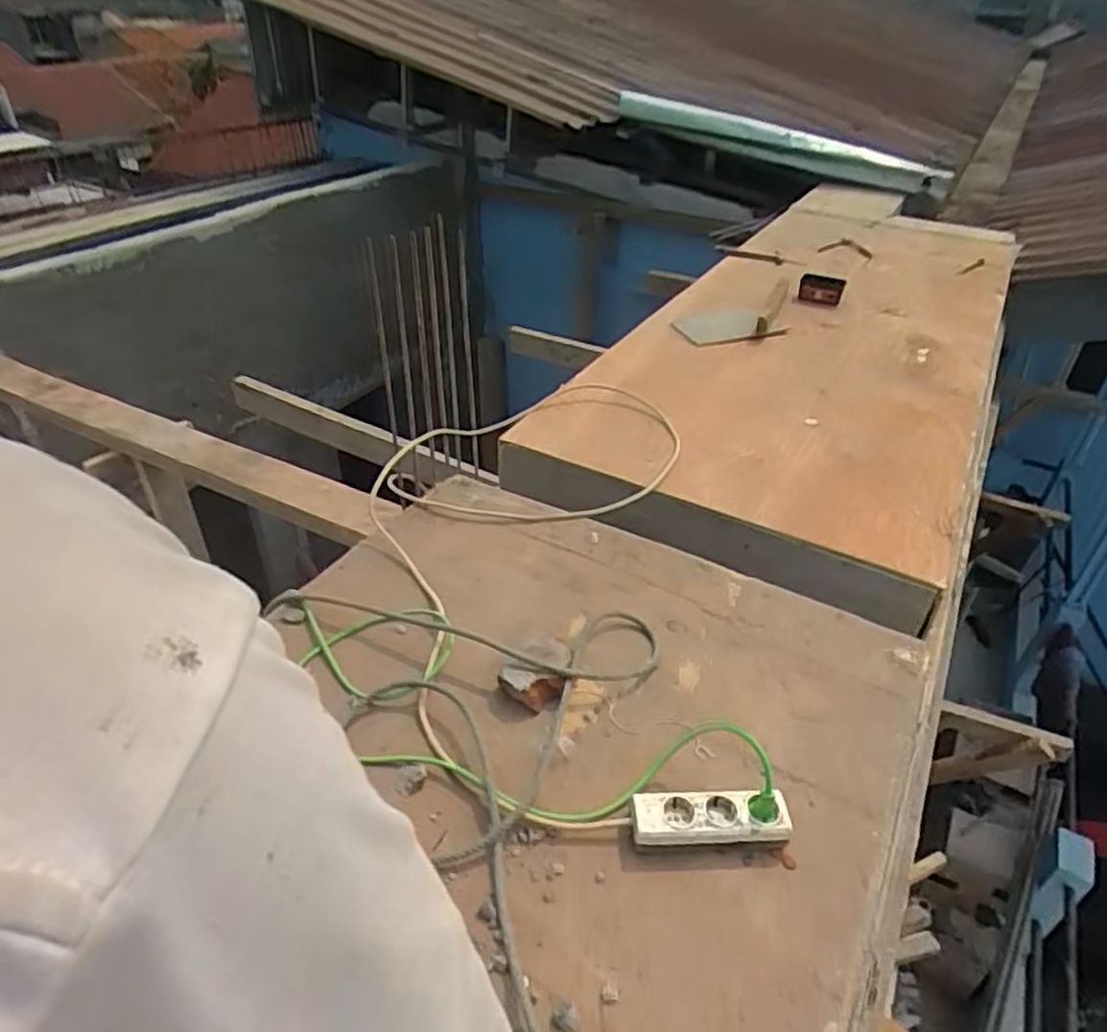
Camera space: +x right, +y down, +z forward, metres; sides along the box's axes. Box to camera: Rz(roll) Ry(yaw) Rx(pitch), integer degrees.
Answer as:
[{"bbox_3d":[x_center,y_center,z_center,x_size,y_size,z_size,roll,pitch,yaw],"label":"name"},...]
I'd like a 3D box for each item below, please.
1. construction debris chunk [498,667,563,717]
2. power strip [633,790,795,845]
[{"bbox_3d":[-0.036,0.252,1.036,0.093,0.036,0.047,10,38,11],"label":"construction debris chunk"},{"bbox_3d":[0.192,0.374,0.890,0.190,0.040,0.064,1,37,-1],"label":"power strip"}]

